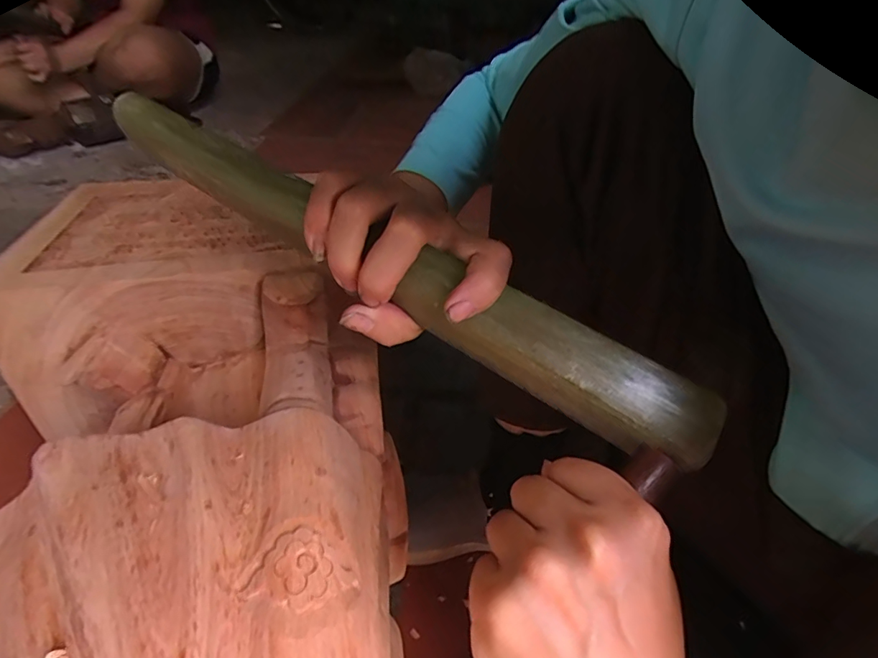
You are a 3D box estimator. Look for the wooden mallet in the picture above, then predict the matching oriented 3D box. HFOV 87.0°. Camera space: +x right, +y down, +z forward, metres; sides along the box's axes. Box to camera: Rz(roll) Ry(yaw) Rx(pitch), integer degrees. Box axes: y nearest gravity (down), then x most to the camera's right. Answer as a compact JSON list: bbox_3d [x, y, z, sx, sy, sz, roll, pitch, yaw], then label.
[{"bbox_3d":[-0.026,-0.029,0.224,0.315,0.035,0.027,31,49,9],"label":"wooden mallet"}]

